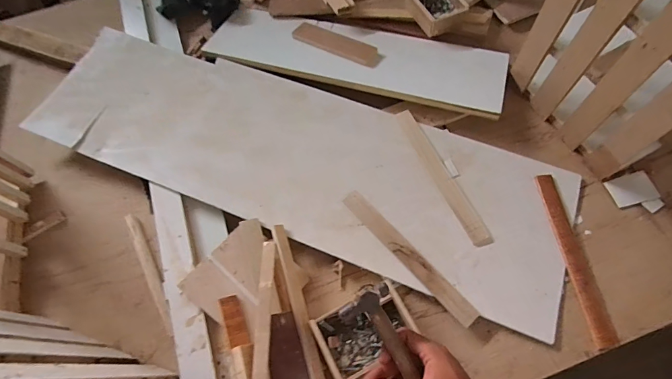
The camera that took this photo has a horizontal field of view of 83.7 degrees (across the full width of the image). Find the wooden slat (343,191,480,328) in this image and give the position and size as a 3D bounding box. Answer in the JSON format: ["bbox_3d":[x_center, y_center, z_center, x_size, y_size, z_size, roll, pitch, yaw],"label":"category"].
[{"bbox_3d":[0.122,0.109,0.642,0.034,0.007,0.288,-40,71,-13],"label":"wooden slat"}]

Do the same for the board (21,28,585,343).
[{"bbox_3d":[-0.089,-0.072,0.727,1.040,0.020,0.301,20,70,10],"label":"board"}]

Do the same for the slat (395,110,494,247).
[{"bbox_3d":[0.196,-0.030,0.702,0.035,0.007,0.295,-23,69,-7],"label":"slat"}]

